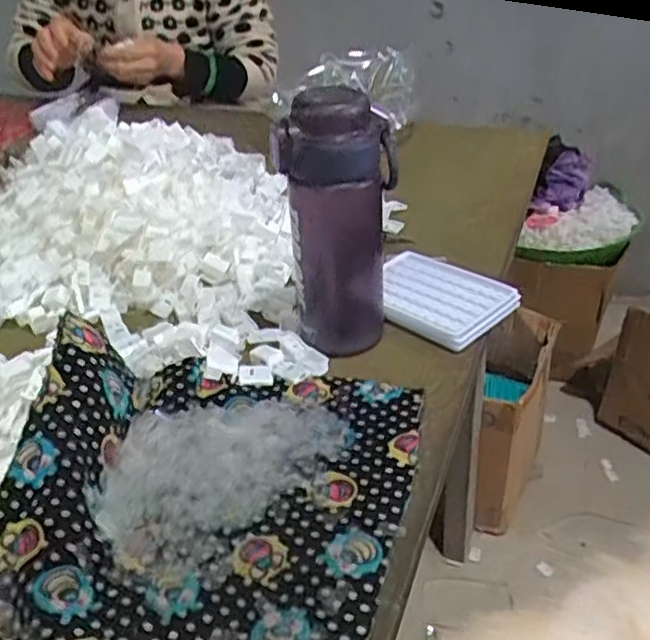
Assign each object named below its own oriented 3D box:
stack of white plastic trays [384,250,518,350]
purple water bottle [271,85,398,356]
[{"bbox_3d":[0.098,-0.024,0.625,0.095,0.020,0.146,-28,40,-32],"label":"stack of white plastic trays"},{"bbox_3d":[0.010,-0.075,0.543,0.081,0.201,0.063,13,37,23],"label":"purple water bottle"}]

